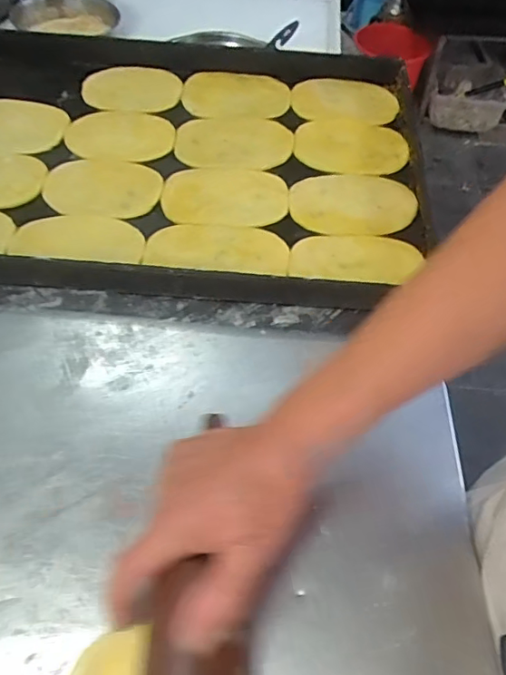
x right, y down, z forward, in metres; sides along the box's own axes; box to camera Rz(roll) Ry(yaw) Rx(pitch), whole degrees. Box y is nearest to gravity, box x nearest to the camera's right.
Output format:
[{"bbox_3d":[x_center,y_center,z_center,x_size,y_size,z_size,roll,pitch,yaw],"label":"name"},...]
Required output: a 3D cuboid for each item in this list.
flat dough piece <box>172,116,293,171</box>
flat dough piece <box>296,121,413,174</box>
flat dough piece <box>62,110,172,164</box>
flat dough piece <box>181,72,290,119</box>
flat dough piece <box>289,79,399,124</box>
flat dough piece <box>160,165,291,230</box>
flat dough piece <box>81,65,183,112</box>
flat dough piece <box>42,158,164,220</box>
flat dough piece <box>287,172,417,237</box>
[{"bbox_3d":[-0.024,-0.243,0.671,0.142,0.007,0.097,-3,55,-6],"label":"flat dough piece"},{"bbox_3d":[0.120,-0.239,0.678,0.137,0.012,0.098,1,54,-3],"label":"flat dough piece"},{"bbox_3d":[-0.164,-0.252,0.672,0.128,0.011,0.091,-6,55,-8],"label":"flat dough piece"},{"bbox_3d":[-0.023,-0.322,0.720,0.136,0.018,0.088,-4,55,-6],"label":"flat dough piece"},{"bbox_3d":[0.122,-0.317,0.728,0.138,0.016,0.086,2,54,-2],"label":"flat dough piece"},{"bbox_3d":[-0.031,-0.162,0.617,0.140,0.011,0.103,-3,55,-6],"label":"flat dough piece"},{"bbox_3d":[-0.160,-0.327,0.718,0.126,0.021,0.082,-4,55,-7],"label":"flat dough piece"},{"bbox_3d":[-0.167,-0.170,0.610,0.126,0.009,0.099,2,54,-2],"label":"flat dough piece"},{"bbox_3d":[0.113,-0.156,0.621,0.139,0.007,0.104,4,54,-1],"label":"flat dough piece"}]

